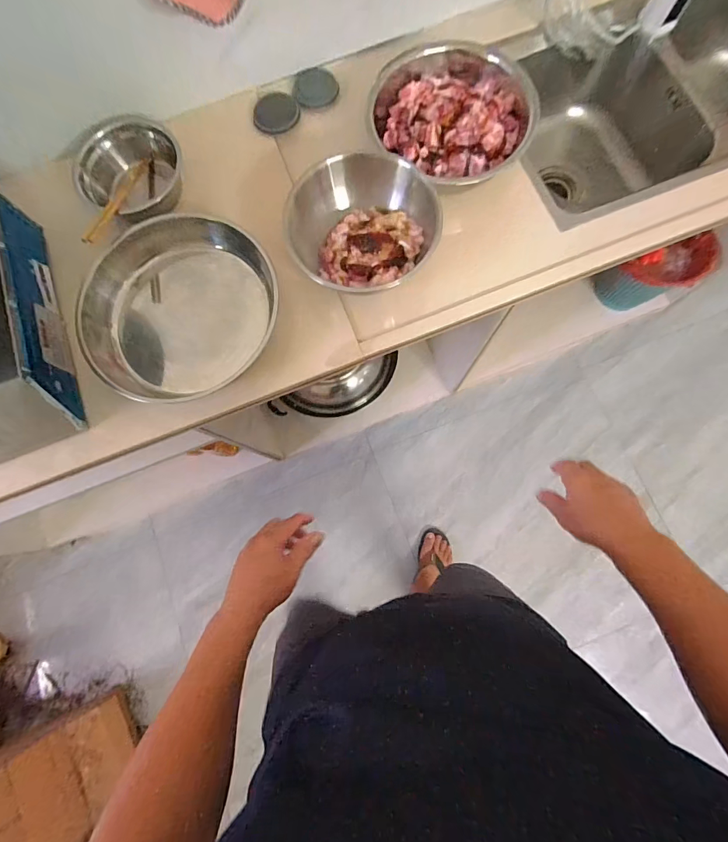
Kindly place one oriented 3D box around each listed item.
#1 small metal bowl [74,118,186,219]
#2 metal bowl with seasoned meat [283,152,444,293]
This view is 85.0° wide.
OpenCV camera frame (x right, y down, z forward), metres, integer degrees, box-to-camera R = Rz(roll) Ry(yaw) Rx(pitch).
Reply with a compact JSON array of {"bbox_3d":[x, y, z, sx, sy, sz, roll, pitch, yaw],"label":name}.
[{"bbox_3d":[-0.371,-0.399,0.650,0.137,0.089,0.147,35,85,5],"label":"small metal bowl"},{"bbox_3d":[0.005,-0.284,0.580,0.193,0.098,0.189,-1,78,3],"label":"metal bowl with seasoned meat"}]

